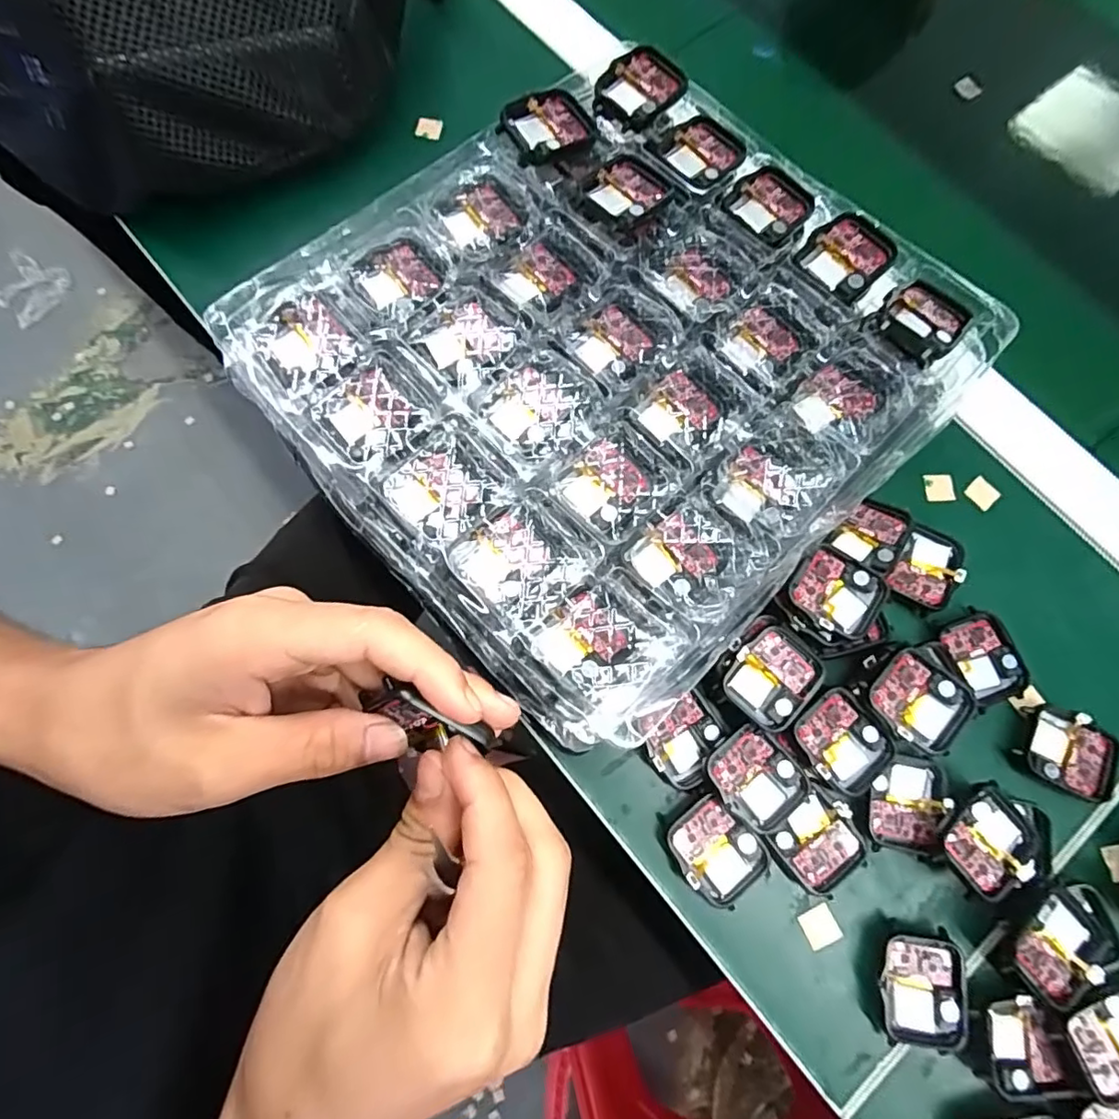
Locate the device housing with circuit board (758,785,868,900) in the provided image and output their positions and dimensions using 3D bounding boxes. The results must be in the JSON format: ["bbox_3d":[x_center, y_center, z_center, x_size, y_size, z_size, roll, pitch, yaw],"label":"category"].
[{"bbox_3d":[0.120,0.134,0.264,0.036,0.011,0.037,-37,80,-10],"label":"device housing with circuit board"}]

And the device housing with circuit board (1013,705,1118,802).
[{"bbox_3d":[0.251,0.095,0.277,0.045,0.013,0.035,26,77,5],"label":"device housing with circuit board"}]

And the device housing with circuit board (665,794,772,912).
[{"bbox_3d":[0.073,0.137,0.263,0.035,0.010,0.041,-40,80,-11],"label":"device housing with circuit board"}]

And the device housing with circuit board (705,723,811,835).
[{"bbox_3d":[0.093,0.104,0.266,0.037,0.011,0.041,-34,79,-9],"label":"device housing with circuit board"}]

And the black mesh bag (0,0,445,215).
[{"bbox_3d":[-0.191,-0.305,0.313,0.262,0.091,0.113,-26,78,-8],"label":"black mesh bag"}]

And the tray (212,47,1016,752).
[{"bbox_3d":[0.029,-0.099,0.275,0.288,0.031,0.269,-42,81,-10],"label":"tray"}]

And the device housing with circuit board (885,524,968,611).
[{"bbox_3d":[0.195,0.006,0.298,0.034,0.010,0.042,34,77,6],"label":"device housing with circuit board"}]

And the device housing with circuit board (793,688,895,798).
[{"bbox_3d":[0.133,0.088,0.269,0.039,0.013,0.041,-34,79,-10],"label":"device housing with circuit board"}]

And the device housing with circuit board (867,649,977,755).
[{"bbox_3d":[0.169,0.066,0.261,0.040,0.009,0.038,40,83,10],"label":"device housing with circuit board"}]

